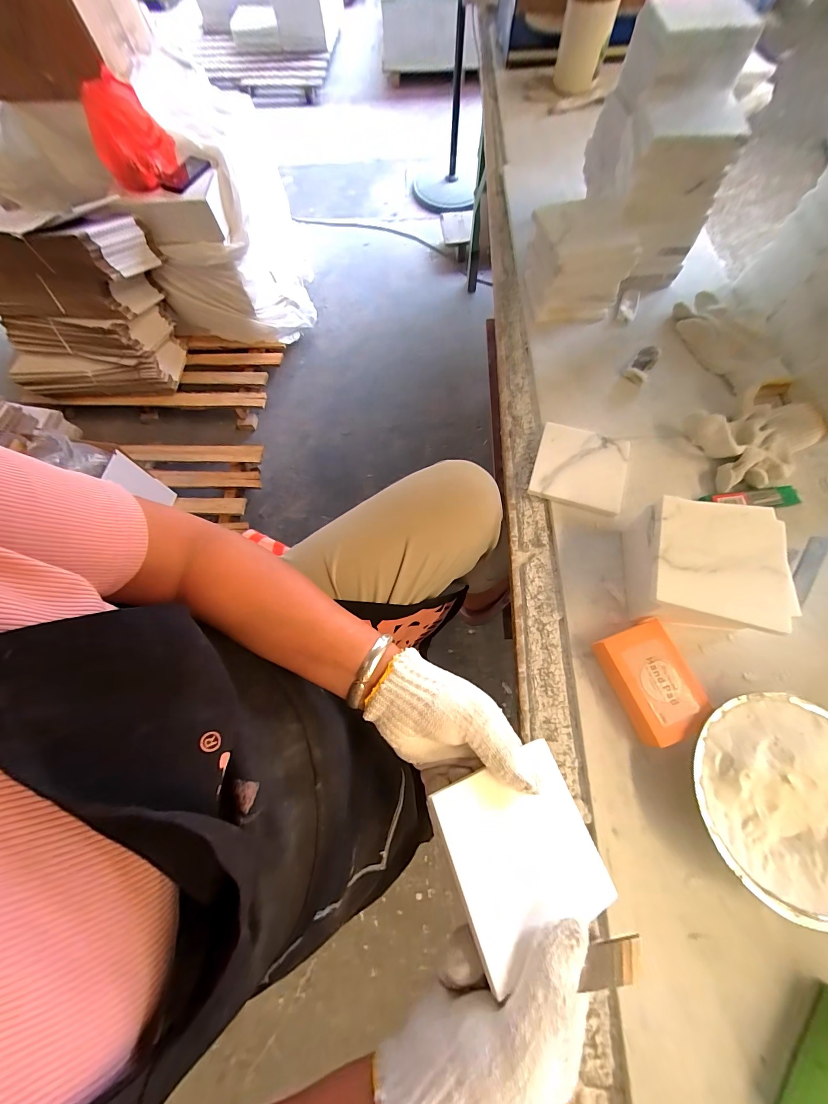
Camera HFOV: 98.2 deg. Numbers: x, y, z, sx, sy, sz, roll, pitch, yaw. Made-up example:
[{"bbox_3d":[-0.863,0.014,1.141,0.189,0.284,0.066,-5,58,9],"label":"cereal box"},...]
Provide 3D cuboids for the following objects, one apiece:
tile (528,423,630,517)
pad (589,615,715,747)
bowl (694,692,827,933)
[{"bbox_3d":[0.193,-0.098,0.413,0.099,0.006,0.096,17,73,8],"label":"tile"},{"bbox_3d":[0.213,0.116,0.325,0.062,0.033,0.096,-20,71,-4],"label":"pad"},{"bbox_3d":[0.294,0.197,0.291,0.145,0.048,0.144,-1,72,2],"label":"bowl"}]

